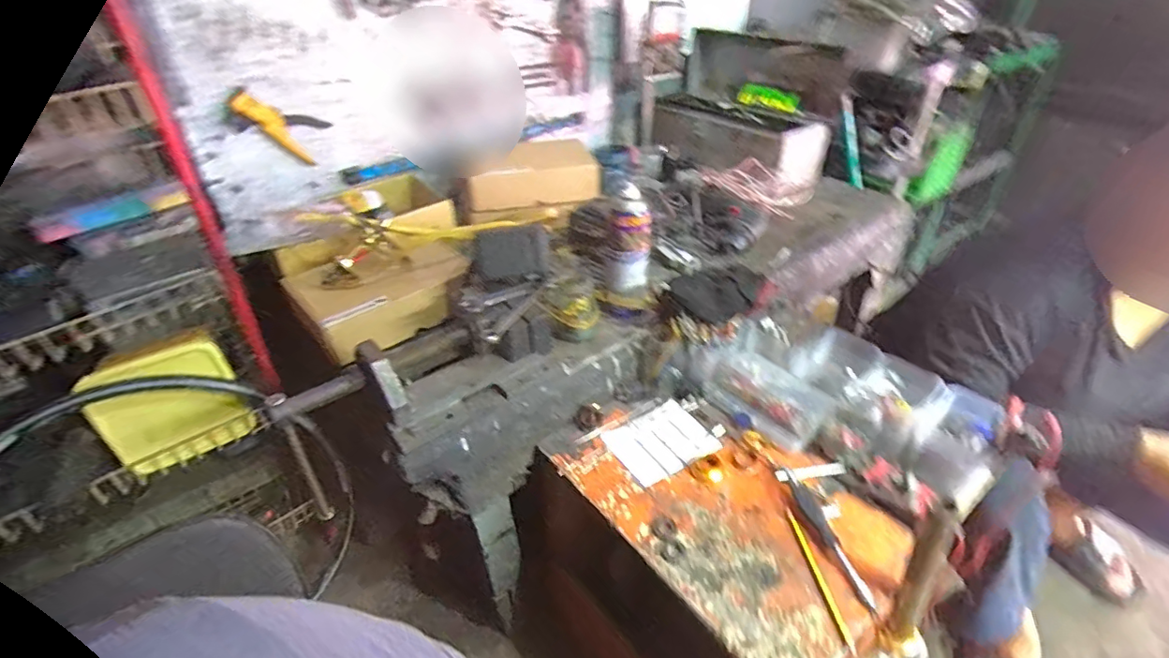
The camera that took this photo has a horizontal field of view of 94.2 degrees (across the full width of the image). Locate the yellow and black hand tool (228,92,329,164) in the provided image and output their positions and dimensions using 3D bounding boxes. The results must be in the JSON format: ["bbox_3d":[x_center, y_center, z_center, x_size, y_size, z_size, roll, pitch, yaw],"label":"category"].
[{"bbox_3d":[-0.574,-0.378,1.023,0.048,0.088,0.219,10,6,15],"label":"yellow and black hand tool"}]

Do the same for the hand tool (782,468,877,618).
[{"bbox_3d":[0.295,0.246,0.655,0.021,0.023,0.180,-10,37,-11],"label":"hand tool"}]

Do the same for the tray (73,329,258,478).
[{"bbox_3d":[-0.686,0.127,0.906,0.196,0.208,0.053,-23,41,-26],"label":"tray"}]

